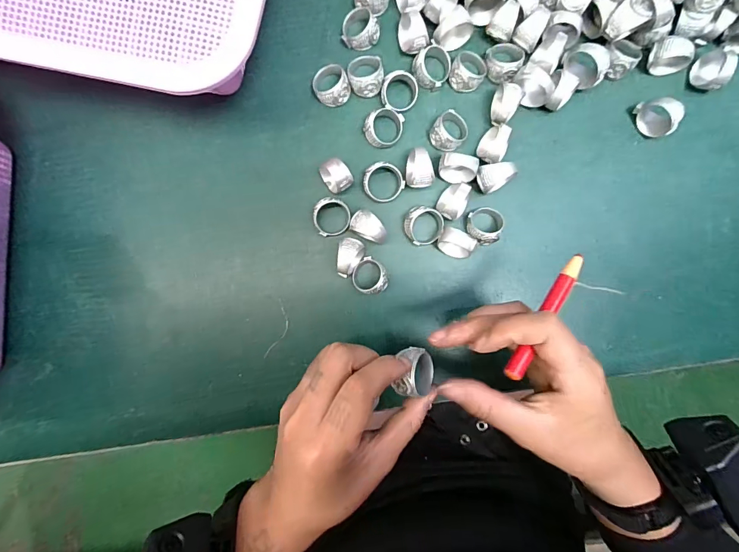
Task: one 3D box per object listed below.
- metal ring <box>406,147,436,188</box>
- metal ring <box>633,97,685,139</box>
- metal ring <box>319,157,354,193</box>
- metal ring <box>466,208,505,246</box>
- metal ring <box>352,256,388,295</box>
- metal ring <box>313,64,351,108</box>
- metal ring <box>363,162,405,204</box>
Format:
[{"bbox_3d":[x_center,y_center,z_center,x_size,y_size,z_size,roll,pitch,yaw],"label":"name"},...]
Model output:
[{"bbox_3d":[0.034,-0.073,0.269,0.019,0.022,0.025,-5,92,0],"label":"metal ring"},{"bbox_3d":[0.198,-0.109,0.266,0.015,0.023,0.027,-30,92,1],"label":"metal ring"},{"bbox_3d":[-0.023,-0.071,0.270,0.020,0.021,0.024,-36,92,1],"label":"metal ring"},{"bbox_3d":[0.080,-0.035,0.273,0.027,0.016,0.026,0,92,0],"label":"metal ring"},{"bbox_3d":[0.001,0.002,0.273,0.027,0.017,0.023,45,91,-1],"label":"metal ring"},{"bbox_3d":[-0.027,-0.133,0.273,0.024,0.015,0.026,0,92,0],"label":"metal ring"},{"bbox_3d":[0.010,-0.065,0.273,0.028,0.016,0.026,0,92,0],"label":"metal ring"}]

